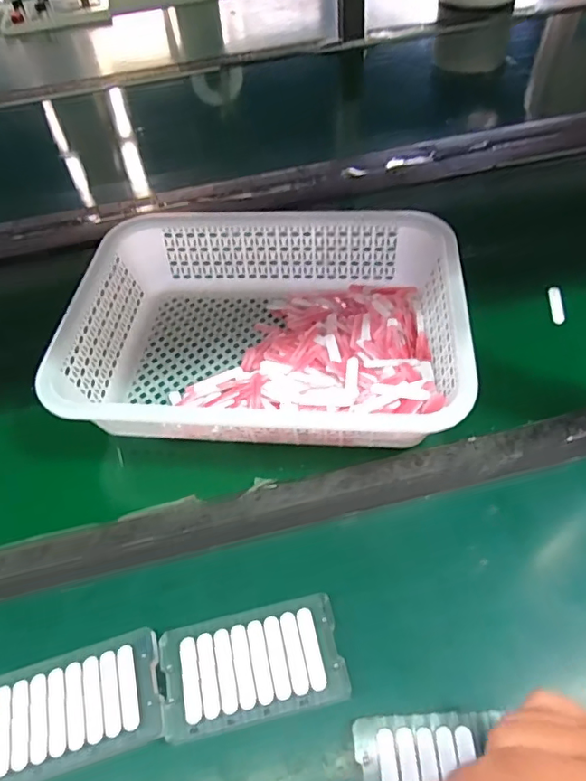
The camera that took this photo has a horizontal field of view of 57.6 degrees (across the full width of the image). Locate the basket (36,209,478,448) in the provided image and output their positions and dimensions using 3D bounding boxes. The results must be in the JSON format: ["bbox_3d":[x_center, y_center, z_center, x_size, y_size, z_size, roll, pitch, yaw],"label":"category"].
[{"bbox_3d":[-0.025,-0.061,0.516,0.357,0.080,0.251,2,52,6],"label":"basket"}]

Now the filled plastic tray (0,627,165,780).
[{"bbox_3d":[-0.149,0.213,0.357,0.120,0.014,0.068,-15,52,-8],"label":"filled plastic tray"}]

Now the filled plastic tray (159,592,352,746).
[{"bbox_3d":[-0.028,0.187,0.365,0.120,0.011,0.069,-12,52,-5],"label":"filled plastic tray"}]

